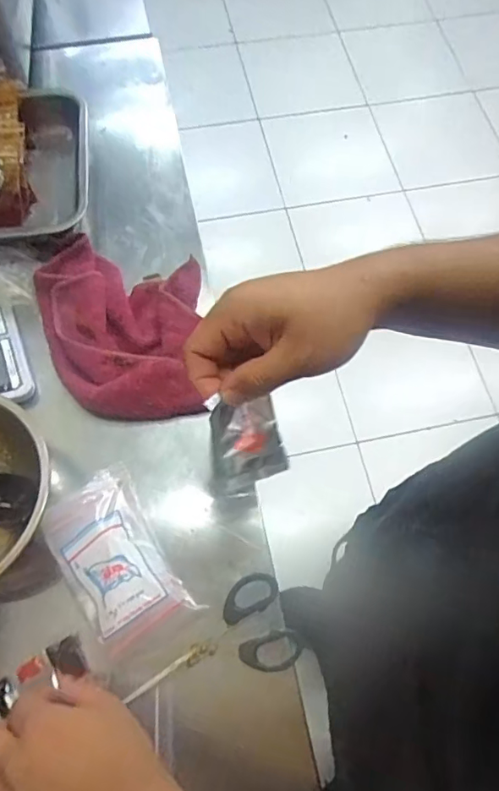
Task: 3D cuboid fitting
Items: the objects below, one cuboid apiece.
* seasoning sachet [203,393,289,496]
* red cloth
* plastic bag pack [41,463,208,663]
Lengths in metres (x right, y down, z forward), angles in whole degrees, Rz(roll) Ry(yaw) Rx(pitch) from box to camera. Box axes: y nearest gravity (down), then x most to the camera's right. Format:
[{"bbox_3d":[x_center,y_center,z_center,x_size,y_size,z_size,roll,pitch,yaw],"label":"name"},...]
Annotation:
[{"bbox_3d":[-0.002,0.031,0.326,0.045,0.012,0.062,-9,103,-11],"label":"seasoning sachet"},{"bbox_3d":[-0.129,-0.076,0.523,0.156,0.029,0.196,-3,68,-4],"label":"red cloth"},{"bbox_3d":[-0.115,0.135,0.439,0.079,0.039,0.137,-30,73,-13],"label":"plastic bag pack"}]

